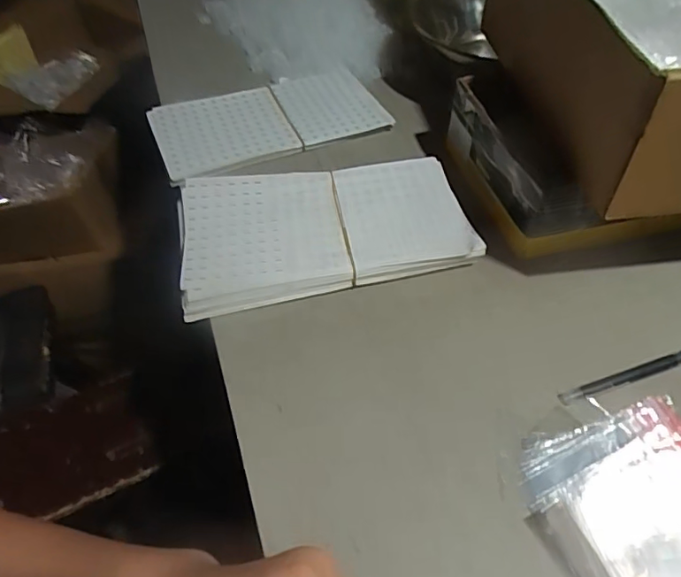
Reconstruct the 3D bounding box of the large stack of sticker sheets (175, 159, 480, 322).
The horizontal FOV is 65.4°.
[{"bbox_3d":[-0.017,-0.052,0.454,0.235,0.024,0.143,-9,49,-6],"label":"large stack of sticker sheets"}]

